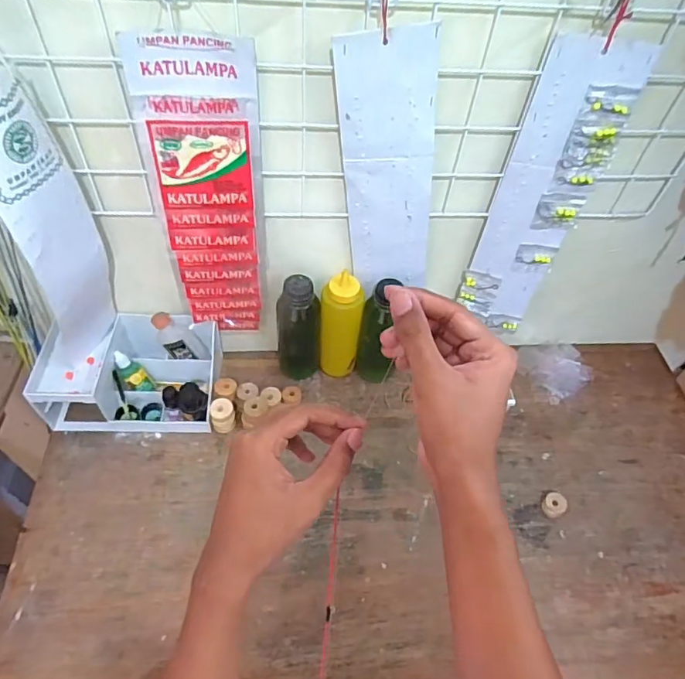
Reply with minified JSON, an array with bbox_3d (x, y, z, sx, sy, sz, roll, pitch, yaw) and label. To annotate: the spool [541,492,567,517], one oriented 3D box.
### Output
[{"bbox_3d":[0.292,0.228,0.709,0.030,0.022,0.030,2,52,-3],"label":"spool"}]

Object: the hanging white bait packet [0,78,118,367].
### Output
[{"bbox_3d":[-0.326,-0.103,0.580,0.055,0.383,0.097,23,53,8],"label":"hanging white bait packet"}]

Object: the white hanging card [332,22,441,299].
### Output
[{"bbox_3d":[0.053,-0.178,0.589,0.097,0.330,0.012,-3,53,4],"label":"white hanging card"}]

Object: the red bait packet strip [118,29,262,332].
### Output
[{"bbox_3d":[-0.150,-0.143,0.606,0.112,0.397,0.028,-4,53,-8],"label":"red bait packet strip"}]

